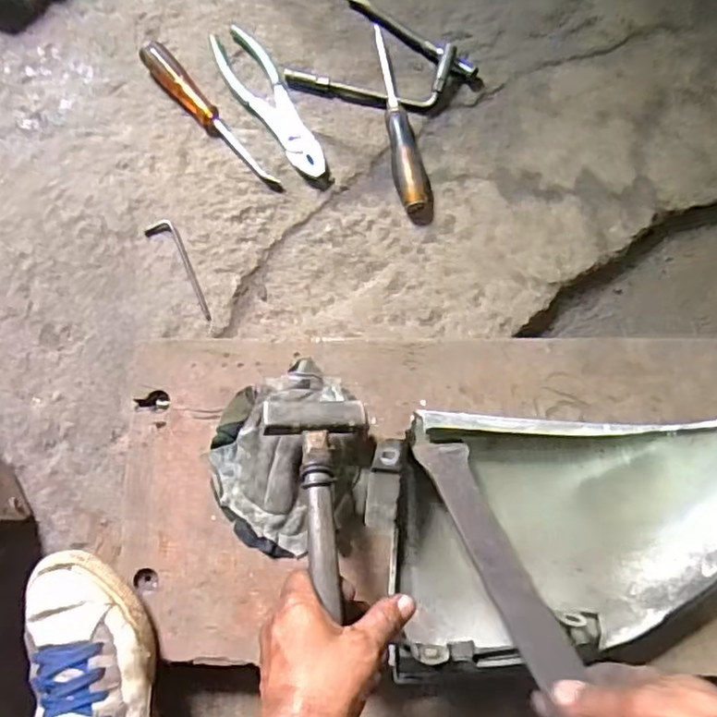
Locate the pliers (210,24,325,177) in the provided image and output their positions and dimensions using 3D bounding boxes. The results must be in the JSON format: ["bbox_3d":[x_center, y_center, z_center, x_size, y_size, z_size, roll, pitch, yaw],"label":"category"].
[{"bbox_3d":[-0.093,-0.267,0.673,0.049,0.008,0.198,-31,78,-4],"label":"pliers"}]

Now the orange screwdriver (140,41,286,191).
[{"bbox_3d":[-0.153,-0.249,0.662,0.028,0.025,0.205,-41,79,-6],"label":"orange screwdriver"}]

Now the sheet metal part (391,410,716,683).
[{"bbox_3d":[0.227,0.116,0.514,0.408,0.056,0.189,-10,78,1],"label":"sheet metal part"}]

